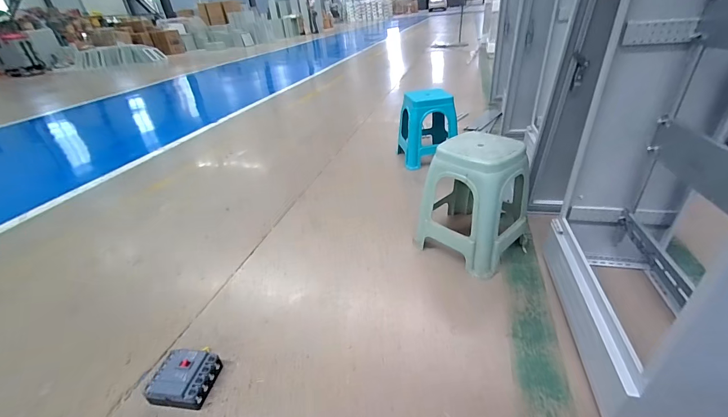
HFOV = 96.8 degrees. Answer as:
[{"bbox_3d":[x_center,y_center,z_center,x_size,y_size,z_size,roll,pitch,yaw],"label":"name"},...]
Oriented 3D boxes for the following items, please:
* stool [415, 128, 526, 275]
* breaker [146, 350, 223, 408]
[{"bbox_3d":[0.461,-0.034,1.358,0.327,0.468,0.351,-29,38,-32],"label":"stool"},{"bbox_3d":[-0.554,0.522,0.994,0.165,0.076,0.156,-1,32,9],"label":"breaker"}]

